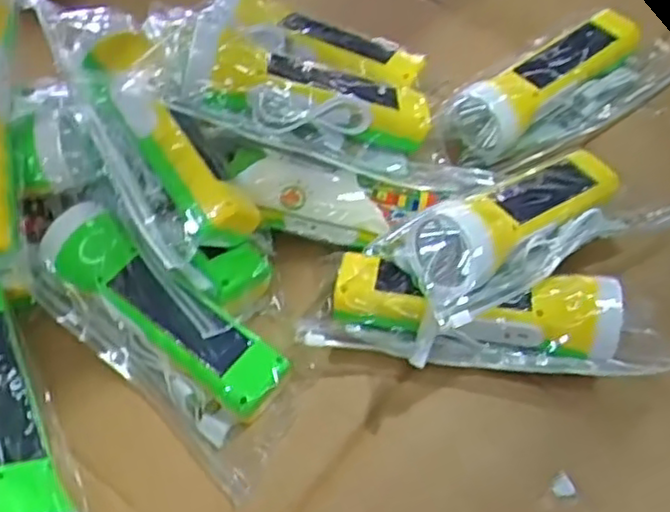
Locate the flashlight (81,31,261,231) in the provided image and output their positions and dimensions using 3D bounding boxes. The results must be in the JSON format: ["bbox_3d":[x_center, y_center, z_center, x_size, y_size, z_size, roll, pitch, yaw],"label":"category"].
[{"bbox_3d":[-0.107,-0.066,0.445,0.057,0.054,0.159,-29,62,-17],"label":"flashlight"}]

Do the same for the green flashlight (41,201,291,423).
[{"bbox_3d":[-0.104,0.036,0.429,0.168,0.053,0.050,35,64,20],"label":"green flashlight"}]

